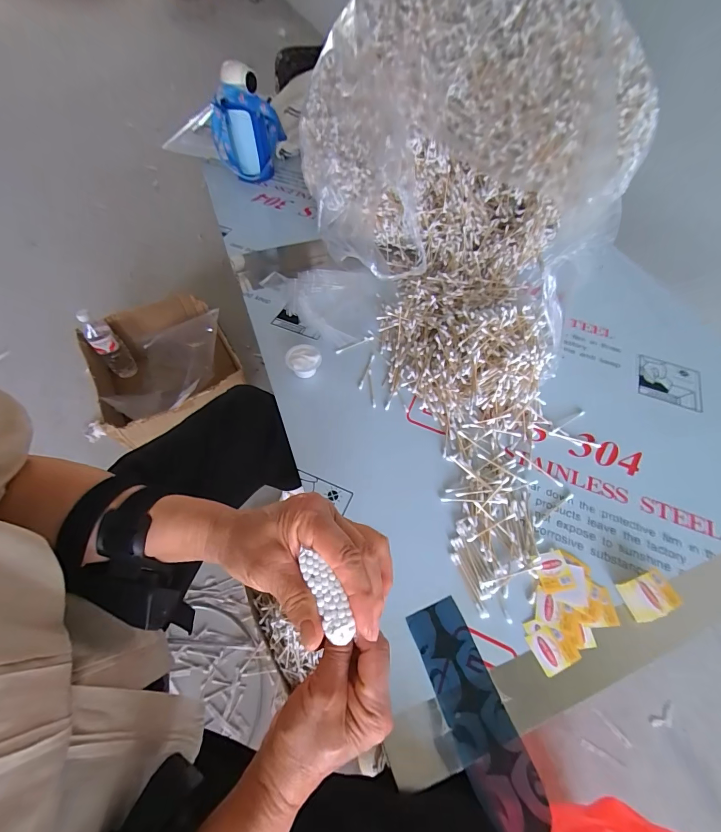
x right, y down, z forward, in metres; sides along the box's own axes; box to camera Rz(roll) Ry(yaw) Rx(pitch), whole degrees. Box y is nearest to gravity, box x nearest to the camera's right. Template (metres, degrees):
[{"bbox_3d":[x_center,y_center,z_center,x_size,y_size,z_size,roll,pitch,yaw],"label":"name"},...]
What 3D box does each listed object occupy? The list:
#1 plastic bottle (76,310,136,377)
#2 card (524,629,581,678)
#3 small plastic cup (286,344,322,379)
[{"bbox_3d":[-0.731,-0.208,1.063,0.072,0.215,0.068,-32,64,-20],"label":"plastic bottle"},{"bbox_3d":[0.207,0.250,0.395,0.042,0.004,0.038,-23,59,-11],"label":"card"},{"bbox_3d":[-0.089,-0.085,0.583,0.053,0.029,0.055,1,57,-1],"label":"small plastic cup"}]

